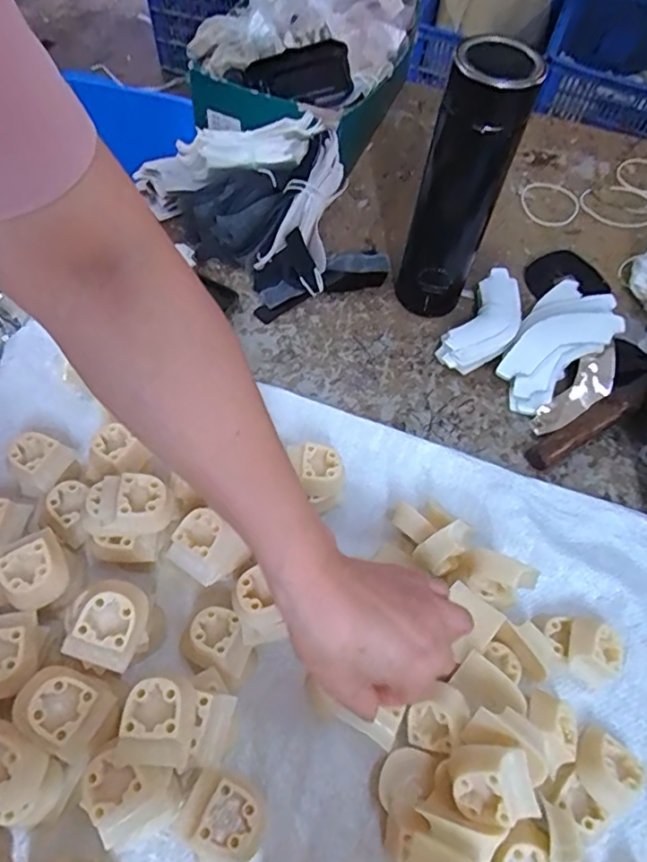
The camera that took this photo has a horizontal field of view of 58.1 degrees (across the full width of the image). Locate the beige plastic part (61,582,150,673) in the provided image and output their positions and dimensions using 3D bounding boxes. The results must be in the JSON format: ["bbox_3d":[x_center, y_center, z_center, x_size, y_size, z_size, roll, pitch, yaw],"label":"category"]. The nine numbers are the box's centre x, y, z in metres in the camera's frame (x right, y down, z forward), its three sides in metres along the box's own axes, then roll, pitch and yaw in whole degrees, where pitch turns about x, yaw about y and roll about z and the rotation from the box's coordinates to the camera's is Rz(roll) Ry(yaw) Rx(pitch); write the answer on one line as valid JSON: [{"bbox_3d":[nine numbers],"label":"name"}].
[{"bbox_3d":[-0.128,0.113,0.342,0.042,0.026,0.046,18,76,-5],"label":"beige plastic part"}]

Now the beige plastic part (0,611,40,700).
[{"bbox_3d":[-0.188,0.131,0.340,0.035,0.019,0.045,-10,60,-10],"label":"beige plastic part"}]

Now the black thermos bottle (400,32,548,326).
[{"bbox_3d":[0.112,-0.195,0.488,0.065,0.226,0.060,15,59,5],"label":"black thermos bottle"}]

